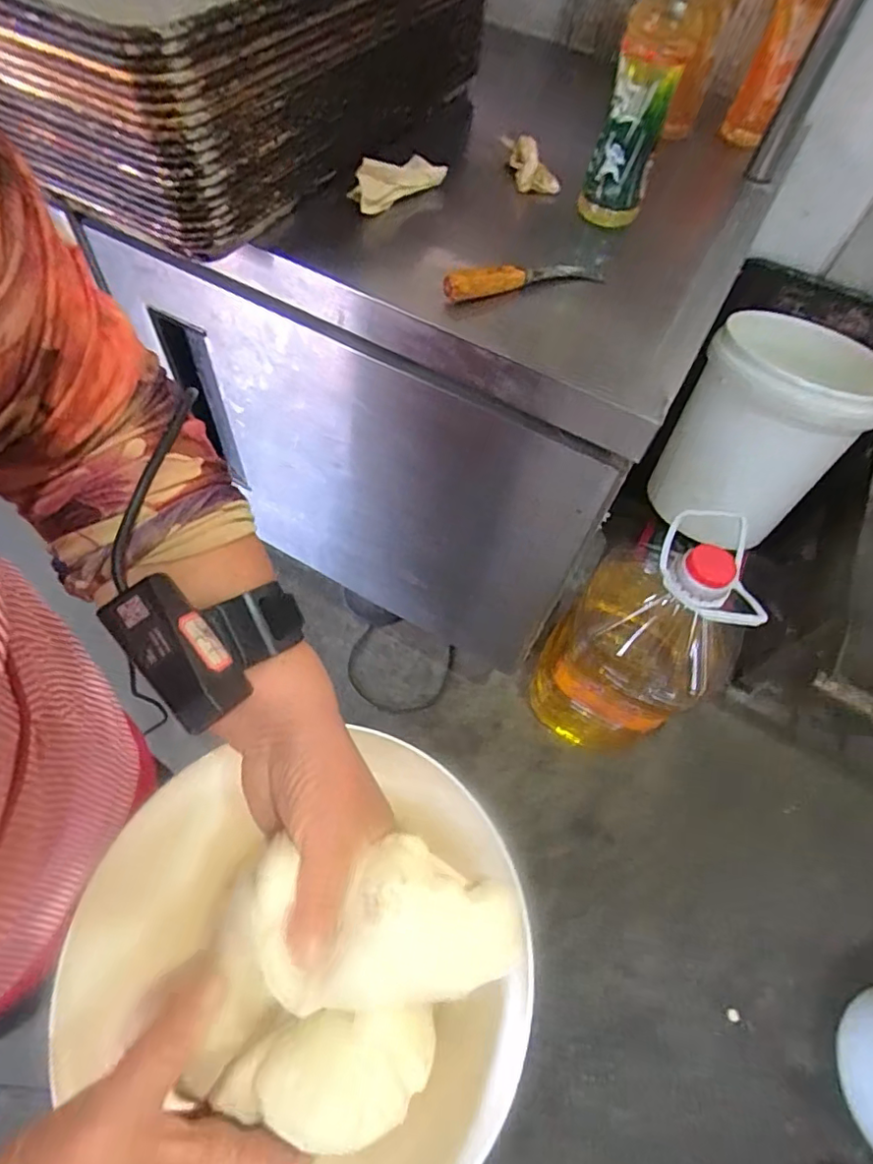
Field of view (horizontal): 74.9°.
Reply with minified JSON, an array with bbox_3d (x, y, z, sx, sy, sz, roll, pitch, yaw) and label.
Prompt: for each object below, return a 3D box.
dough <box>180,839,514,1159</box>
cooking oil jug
[{"bbox_3d":[-0.036,0.185,0.262,0.140,0.061,0.109,3,57,-2],"label":"dough"},{"bbox_3d":[0.336,0.108,1.004,0.223,0.542,0.223,2,57,-3],"label":"cooking oil jug"}]

